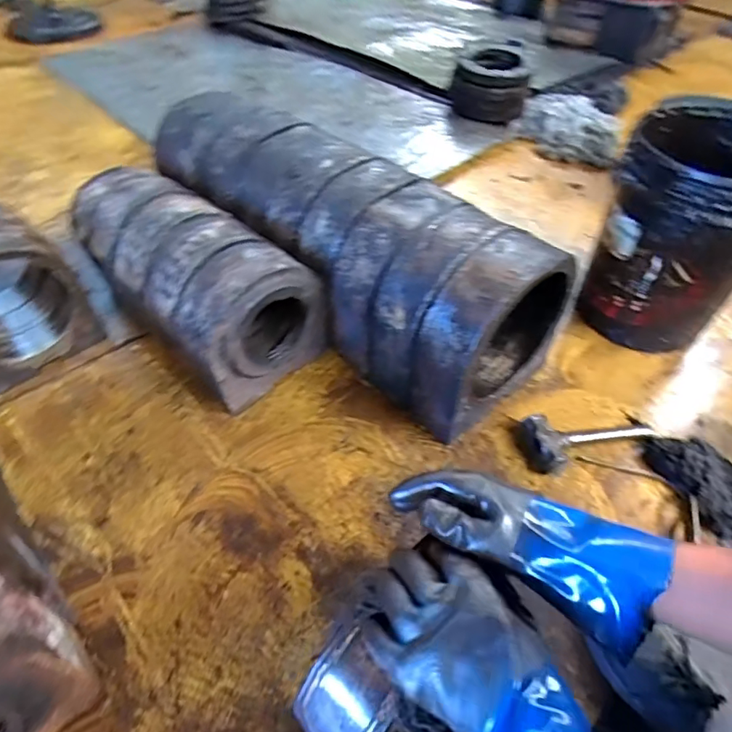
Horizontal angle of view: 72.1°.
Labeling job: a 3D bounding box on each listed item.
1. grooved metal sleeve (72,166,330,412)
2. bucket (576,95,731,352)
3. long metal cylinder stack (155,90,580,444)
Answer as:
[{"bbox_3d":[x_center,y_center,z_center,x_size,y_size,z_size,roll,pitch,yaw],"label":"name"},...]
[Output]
[{"bbox_3d":[-0.338,-0.183,0.990,0.248,0.255,0.540,-35,56,-27],"label":"grooved metal sleeve"},{"bbox_3d":[0.605,-0.248,0.973,0.278,0.374,0.305,24,53,22],"label":"bucket"},{"bbox_3d":[-0.055,-0.253,1.015,0.285,0.317,0.866,-36,57,-28],"label":"long metal cylinder stack"}]

